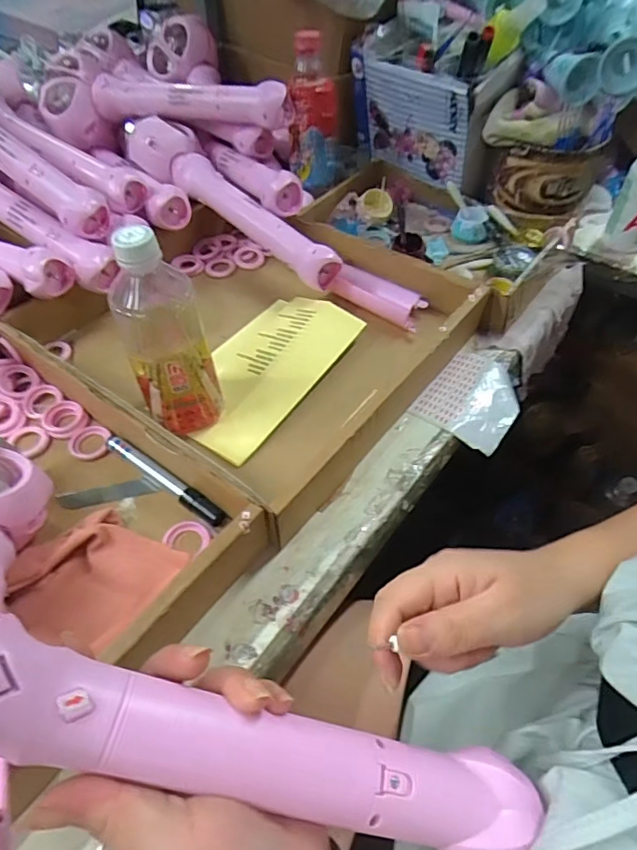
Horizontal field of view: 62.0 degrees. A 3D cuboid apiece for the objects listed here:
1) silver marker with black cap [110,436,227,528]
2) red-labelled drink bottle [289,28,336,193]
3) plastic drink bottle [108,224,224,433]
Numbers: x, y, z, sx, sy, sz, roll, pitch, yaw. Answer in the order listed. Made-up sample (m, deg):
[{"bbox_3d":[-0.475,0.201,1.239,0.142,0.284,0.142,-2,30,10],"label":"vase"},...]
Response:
[{"bbox_3d":[-0.134,0.045,0.453,0.135,0.011,0.016,30,57,22],"label":"silver marker with black cap"},{"bbox_3d":[-0.007,-0.388,0.667,0.060,0.165,0.056,3,51,2],"label":"red-labelled drink bottle"},{"bbox_3d":[-0.126,-0.077,0.441,0.065,0.174,0.069,-10,52,-8],"label":"plastic drink bottle"}]

